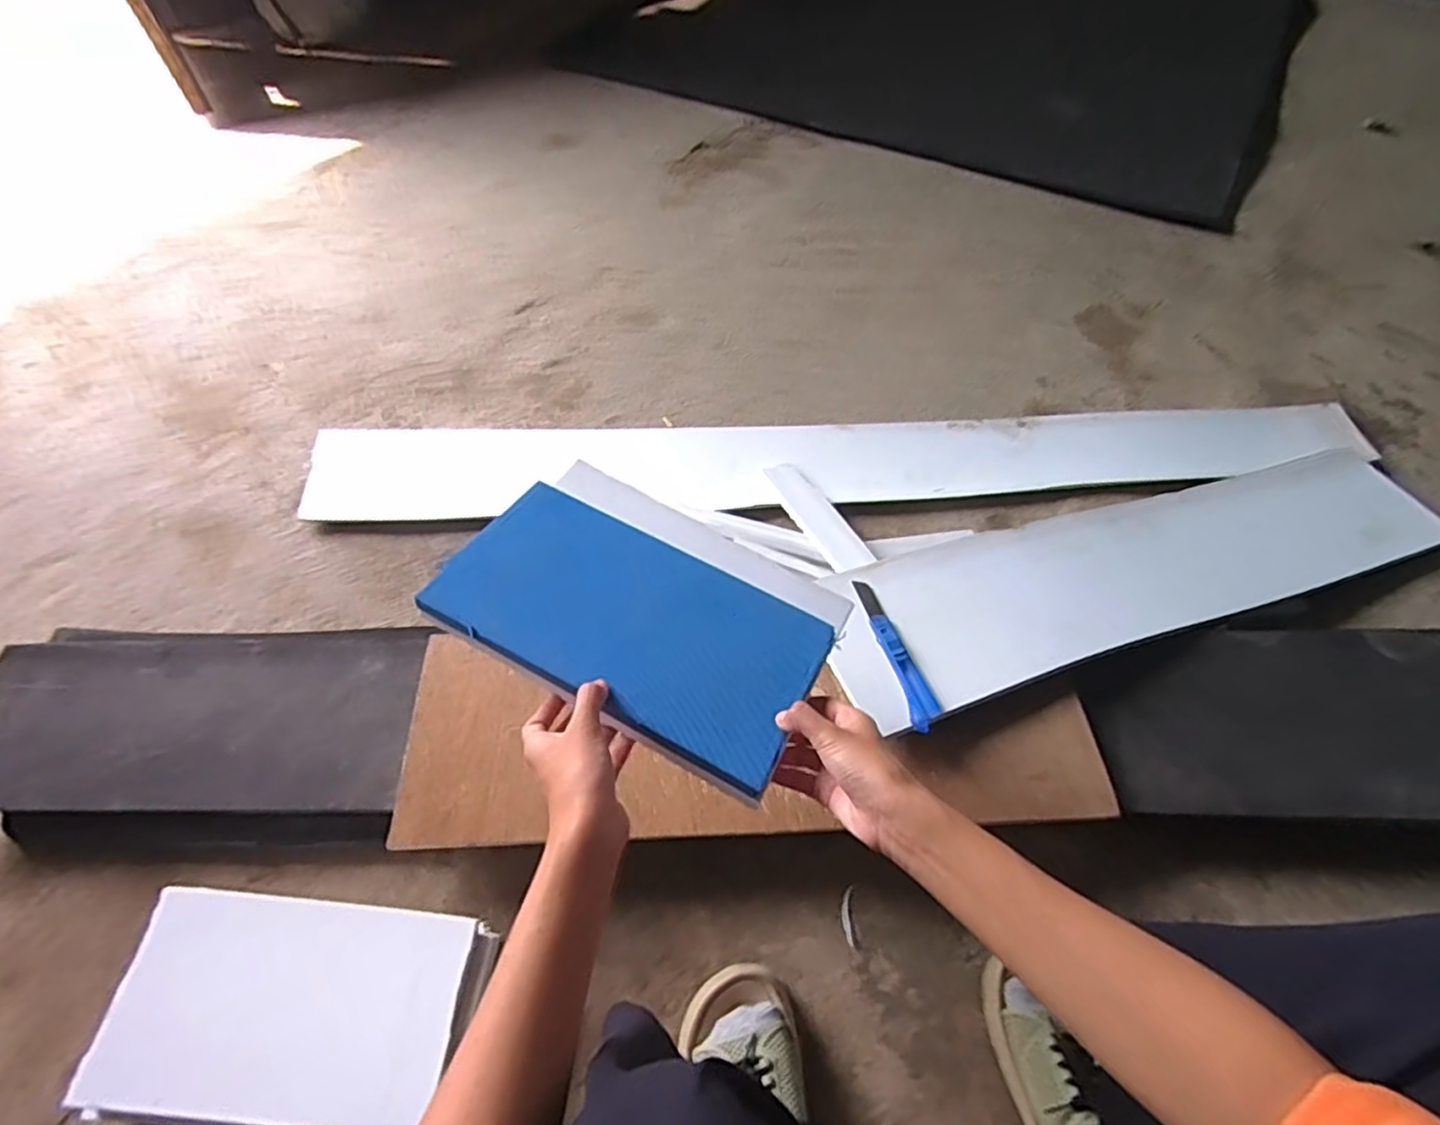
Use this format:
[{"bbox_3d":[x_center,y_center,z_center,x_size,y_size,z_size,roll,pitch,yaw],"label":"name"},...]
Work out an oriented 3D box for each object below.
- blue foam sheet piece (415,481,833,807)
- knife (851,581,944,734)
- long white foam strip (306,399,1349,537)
[{"bbox_3d":[-0.066,0.043,0.499,0.277,0.016,0.151,29,54,10],"label":"blue foam sheet piece"},{"bbox_3d":[0.188,0.094,0.699,0.034,0.018,0.179,-12,56,-6],"label":"knife"},{"bbox_3d":[0.163,-0.147,0.942,1.477,0.024,0.166,-2,56,0],"label":"long white foam strip"}]

